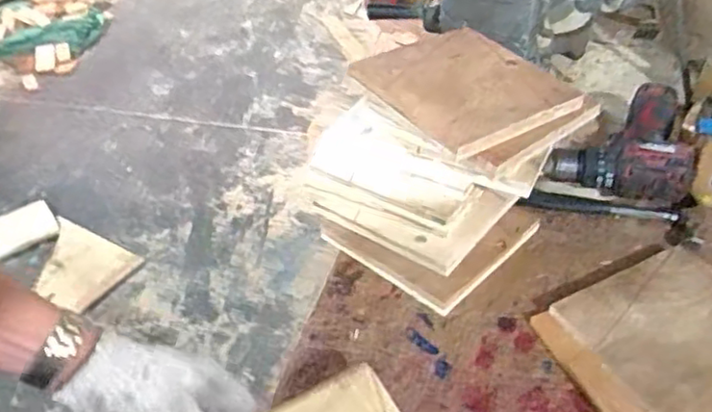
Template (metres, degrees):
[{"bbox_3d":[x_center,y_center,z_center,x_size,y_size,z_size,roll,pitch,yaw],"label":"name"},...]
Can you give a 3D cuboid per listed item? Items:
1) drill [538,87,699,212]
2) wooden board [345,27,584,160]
[{"bbox_3d":[0.304,-0.078,0.765,0.145,0.062,0.173,7,41,15],"label":"drill"},{"bbox_3d":[0.106,-0.125,0.661,0.161,0.016,0.179,-25,49,-23],"label":"wooden board"}]

